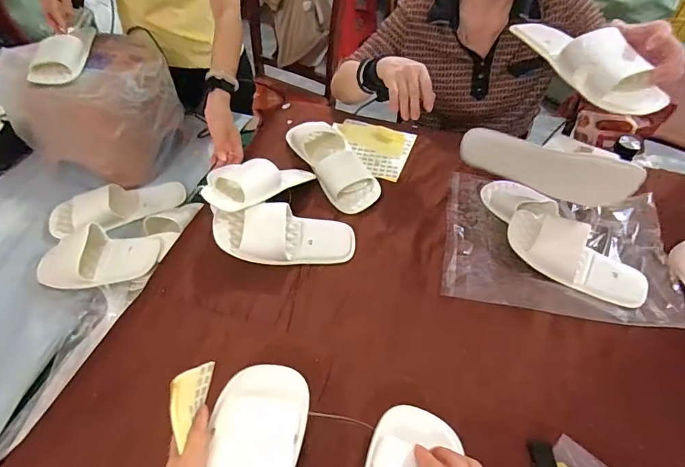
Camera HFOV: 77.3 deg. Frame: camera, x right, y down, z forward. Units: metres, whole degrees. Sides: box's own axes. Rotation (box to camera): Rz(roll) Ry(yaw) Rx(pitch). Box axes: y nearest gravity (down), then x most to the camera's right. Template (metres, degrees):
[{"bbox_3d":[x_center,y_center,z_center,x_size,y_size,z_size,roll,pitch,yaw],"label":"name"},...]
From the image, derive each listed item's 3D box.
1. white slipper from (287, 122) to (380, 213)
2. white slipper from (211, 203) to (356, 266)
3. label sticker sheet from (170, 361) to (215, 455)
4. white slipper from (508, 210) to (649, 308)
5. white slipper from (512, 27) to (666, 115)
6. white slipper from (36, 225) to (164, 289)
[{"bbox_3d":[-0.019,-0.145,0.877,0.112,0.047,0.259,-25,54,-20],"label":"white slipper"},{"bbox_3d":[-0.095,-0.001,0.732,0.236,0.061,0.093,8,47,-15],"label":"white slipper"},{"bbox_3d":[-0.174,0.190,0.498,0.013,0.082,0.062,1,88,8],"label":"label sticker sheet"},{"bbox_3d":[0.385,0.037,0.701,0.226,0.059,0.085,32,56,11],"label":"white slipper"},{"bbox_3d":[0.370,-0.268,0.644,0.091,0.058,0.250,-19,52,-16],"label":"white slipper"},{"bbox_3d":[-0.465,0.051,0.814,0.247,0.055,0.114,5,49,4],"label":"white slipper"}]

